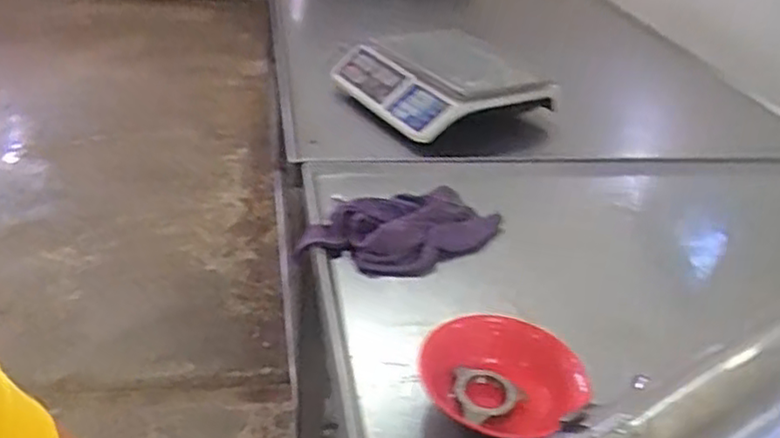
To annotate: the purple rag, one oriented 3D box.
[{"bbox_3d":[0.021,0.017,0.986,0.303,0.064,0.157,-1,34,-13],"label":"purple rag"}]

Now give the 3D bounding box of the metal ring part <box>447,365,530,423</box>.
[{"bbox_3d":[0.100,0.182,0.744,0.068,0.024,0.064,-22,60,-30],"label":"metal ring part"}]

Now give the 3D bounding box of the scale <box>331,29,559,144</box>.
[{"bbox_3d":[0.108,-0.272,1.398,0.387,0.128,0.303,-19,41,-35],"label":"scale"}]

